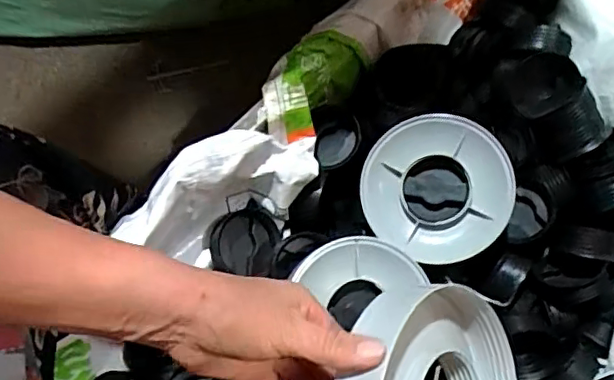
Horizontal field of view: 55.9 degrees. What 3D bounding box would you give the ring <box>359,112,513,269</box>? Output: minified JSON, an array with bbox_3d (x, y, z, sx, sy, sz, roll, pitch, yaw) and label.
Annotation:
[{"bbox_3d":[0.137,-0.005,0.608,0.155,0.021,0.155,-1,80,7],"label":"ring"}]

